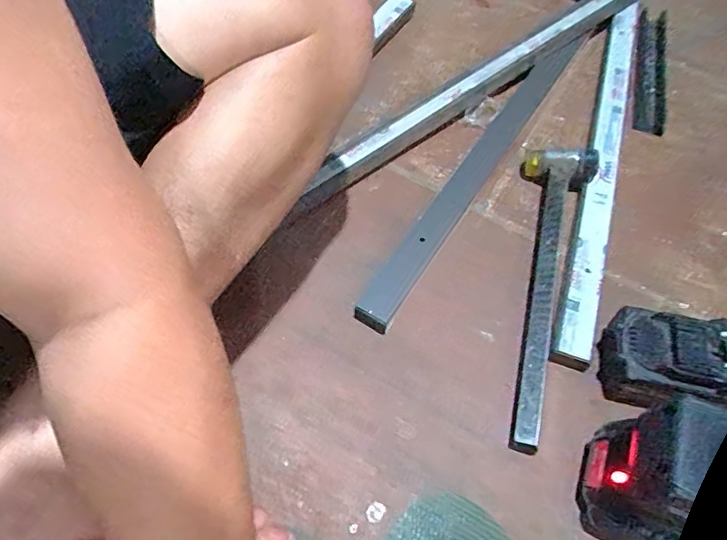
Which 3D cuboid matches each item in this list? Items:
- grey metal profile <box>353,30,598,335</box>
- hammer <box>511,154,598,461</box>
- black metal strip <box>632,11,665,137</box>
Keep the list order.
[{"bbox_3d":[0.146,-0.138,0.639,0.043,0.020,0.523,30,61,15],"label":"grey metal profile"},{"bbox_3d":[0.173,0.004,0.550,0.078,0.039,0.352,19,59,9],"label":"hammer"},{"bbox_3d":[0.410,-0.289,0.765,0.044,0.026,0.279,18,58,8],"label":"black metal strip"}]

